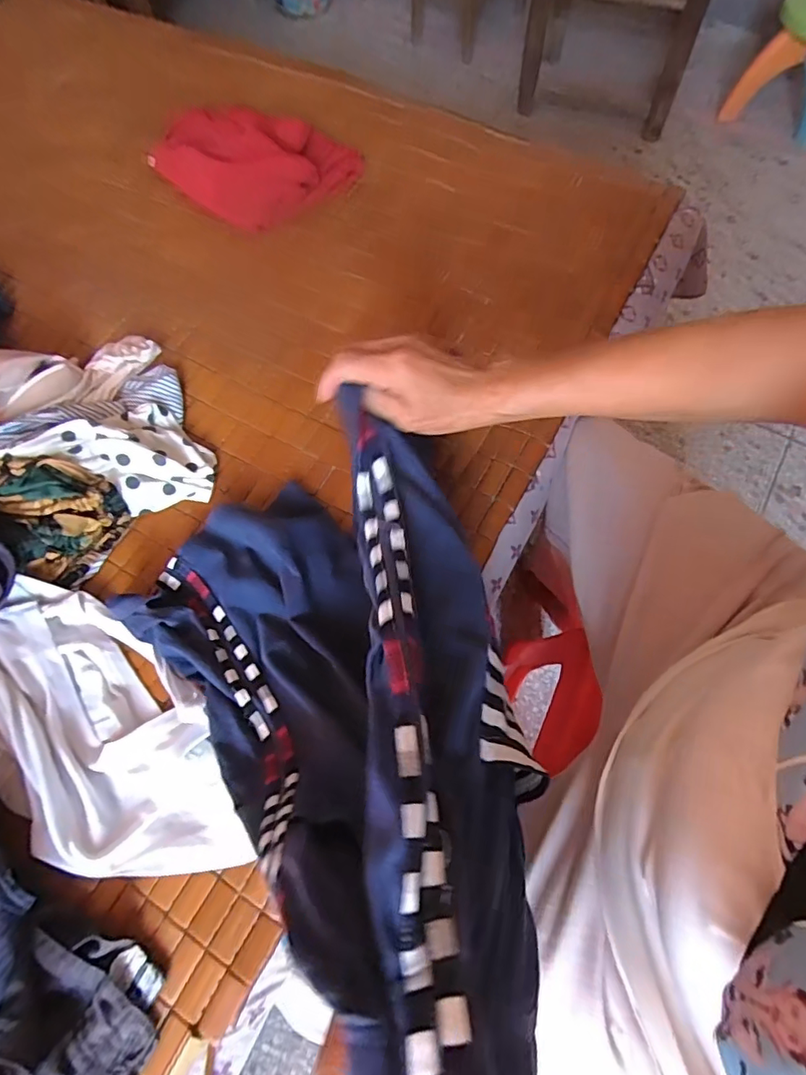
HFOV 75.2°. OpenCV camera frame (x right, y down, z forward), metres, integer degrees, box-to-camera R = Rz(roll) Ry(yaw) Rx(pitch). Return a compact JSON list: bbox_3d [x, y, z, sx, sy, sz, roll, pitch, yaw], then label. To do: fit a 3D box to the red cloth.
[{"bbox_3d":[-0.218,-0.534,0.721,0.273,0.056,0.194,35,74,15],"label":"red cloth"}]

